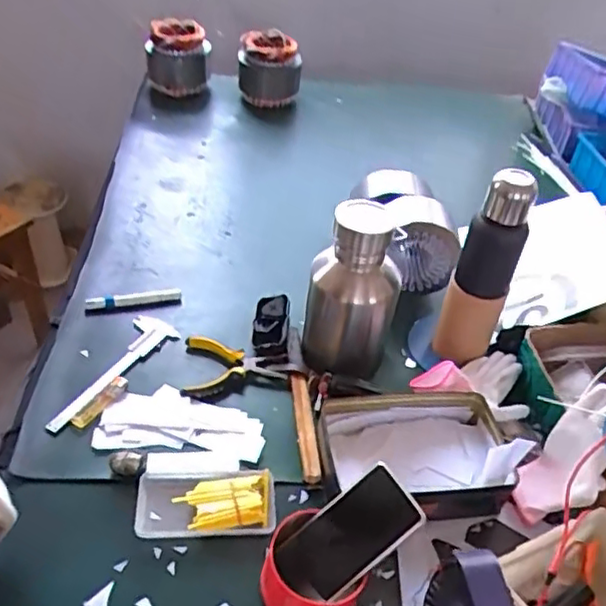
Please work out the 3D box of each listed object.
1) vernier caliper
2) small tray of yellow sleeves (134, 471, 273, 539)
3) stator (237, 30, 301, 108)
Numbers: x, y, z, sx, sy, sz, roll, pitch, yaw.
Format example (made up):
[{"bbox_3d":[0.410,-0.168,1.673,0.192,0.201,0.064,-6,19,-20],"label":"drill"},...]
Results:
[{"bbox_3d":[-0.268,0.085,0.880,0.068,0.008,0.225,28,45,21],"label":"vernier caliper"},{"bbox_3d":[-0.111,0.228,0.736,0.153,0.019,0.075,2,42,-5],"label":"small tray of yellow sleeves"},{"bbox_3d":[-0.078,-0.539,1.504,0.136,0.134,0.148,-2,42,-11],"label":"stator"}]

